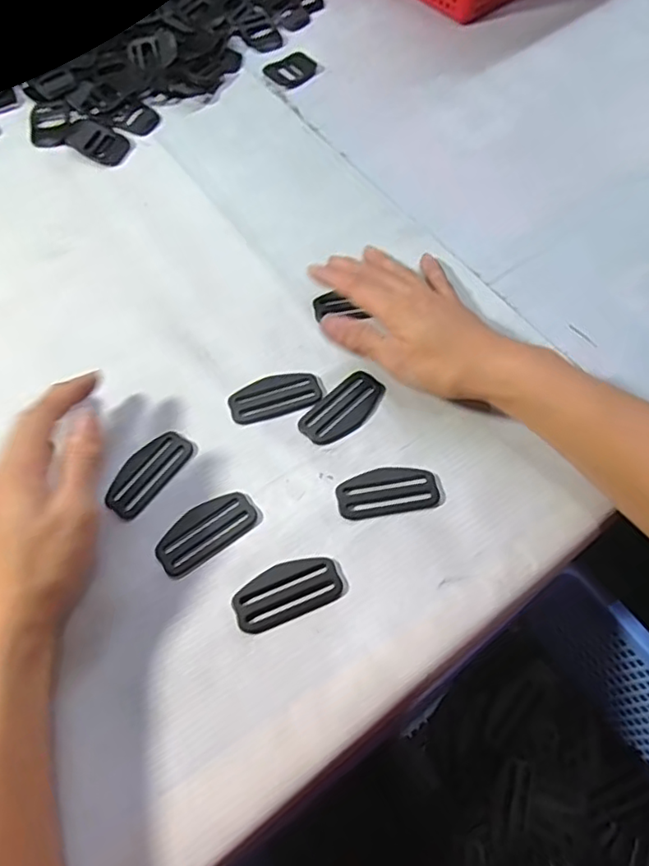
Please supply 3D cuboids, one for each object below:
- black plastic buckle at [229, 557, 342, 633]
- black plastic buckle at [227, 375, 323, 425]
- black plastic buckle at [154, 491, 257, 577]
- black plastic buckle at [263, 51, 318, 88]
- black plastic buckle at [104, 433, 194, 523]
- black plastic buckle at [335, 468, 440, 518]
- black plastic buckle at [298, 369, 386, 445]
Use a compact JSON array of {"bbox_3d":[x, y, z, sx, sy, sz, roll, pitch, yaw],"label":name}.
[{"bbox_3d":[-0.021,0.086,0.316,0.059,0.004,0.030,-23,64,-9],"label":"black plastic buckle"},{"bbox_3d":[-0.032,-0.025,0.376,0.059,0.004,0.030,-21,64,-8],"label":"black plastic buckle"},{"bbox_3d":[-0.069,0.056,0.336,0.059,0.004,0.030,-33,66,-14],"label":"black plastic buckle"},{"bbox_3d":[-0.030,-0.340,0.540,0.036,0.004,0.046,41,71,20],"label":"black plastic buckle"},{"bbox_3d":[-0.108,0.023,0.353,0.027,0.004,0.059,33,69,18],"label":"black plastic buckle"},{"bbox_3d":[0.037,0.033,0.343,0.058,0.004,0.028,-7,62,-1],"label":"black plastic buckle"},{"bbox_3d":[0.012,-0.016,0.372,0.060,0.004,0.030,-40,68,-17],"label":"black plastic buckle"}]

